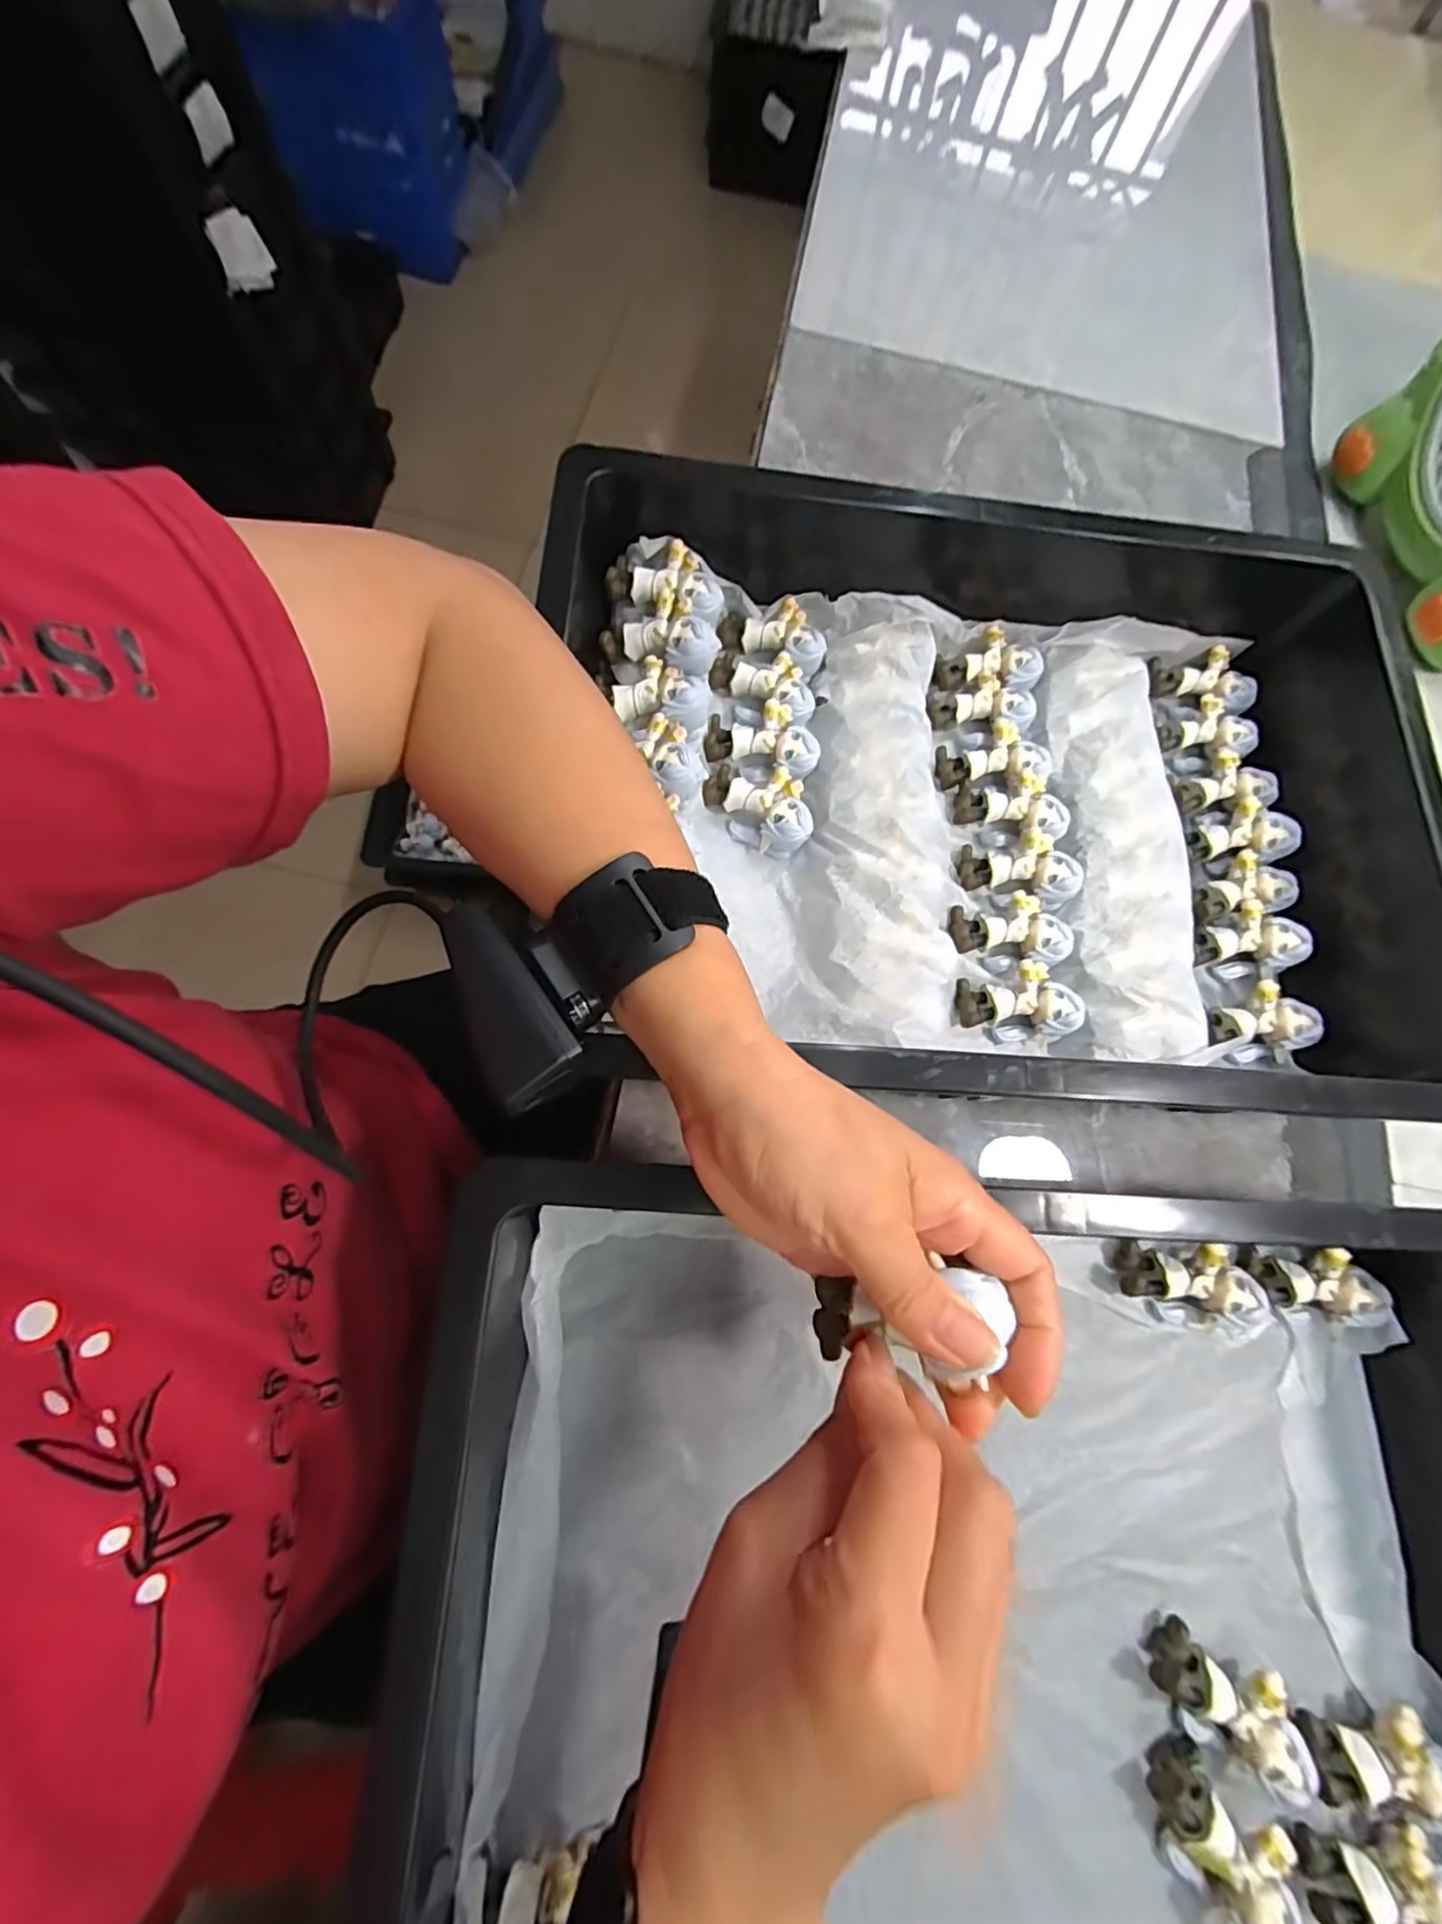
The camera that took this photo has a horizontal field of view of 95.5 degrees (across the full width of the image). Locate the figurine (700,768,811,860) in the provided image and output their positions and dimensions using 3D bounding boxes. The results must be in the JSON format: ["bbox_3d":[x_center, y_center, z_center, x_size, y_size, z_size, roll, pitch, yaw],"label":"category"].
[{"bbox_3d":[0.022,-0.086,0.359,0.061,0.025,0.038,28,74,3],"label":"figurine"}]

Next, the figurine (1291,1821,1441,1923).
[{"bbox_3d":[0.264,0.364,0.258,0.059,0.020,0.033,-7,74,13],"label":"figurine"}]

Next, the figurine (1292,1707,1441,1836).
[{"bbox_3d":[0.271,0.328,0.270,0.065,0.022,0.036,14,74,-1],"label":"figurine"}]

